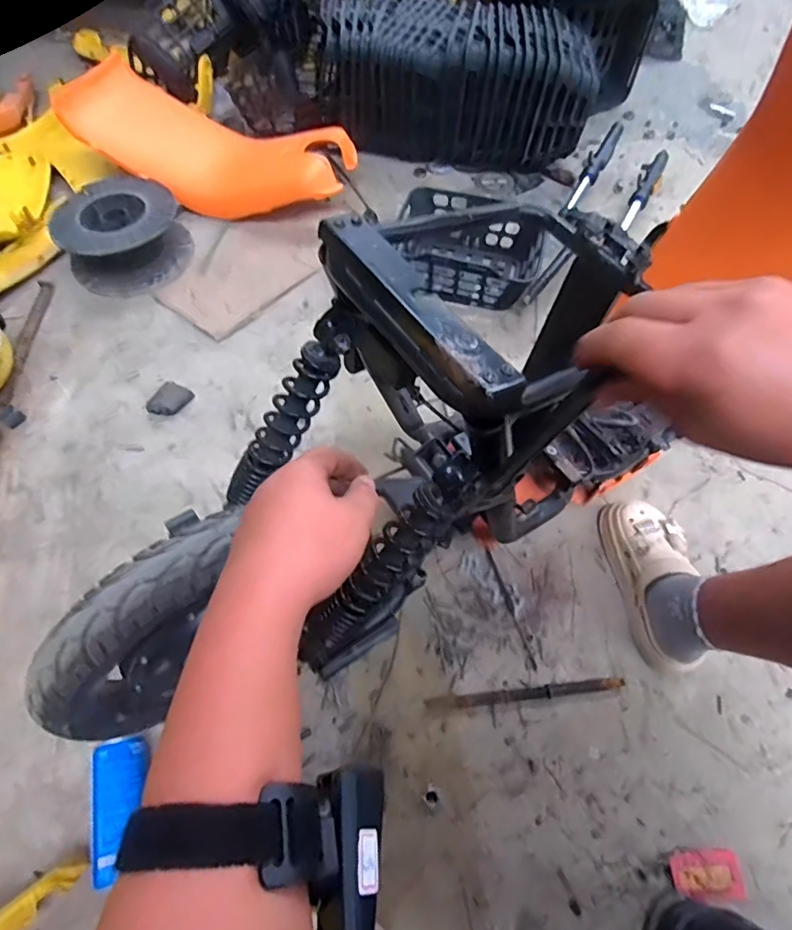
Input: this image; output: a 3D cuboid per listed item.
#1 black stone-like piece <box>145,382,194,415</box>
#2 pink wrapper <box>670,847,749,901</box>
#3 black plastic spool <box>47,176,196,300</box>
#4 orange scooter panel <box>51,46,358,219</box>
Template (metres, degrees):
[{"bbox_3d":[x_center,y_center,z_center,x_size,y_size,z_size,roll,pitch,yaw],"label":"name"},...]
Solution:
[{"bbox_3d":[-0.427,-0.122,1.009,0.055,0.022,0.077,29,63,14],"label":"black stone-like piece"},{"bbox_3d":[0.394,0.514,0.674,0.090,0.011,0.051,3,59,-1],"label":"pink wrapper"},{"bbox_3d":[-0.592,-0.502,1.167,0.251,0.114,0.244,1,60,-2],"label":"black plastic spool"},{"bbox_3d":[-0.456,-0.774,1.303,0.704,0.149,0.319,25,62,12],"label":"orange scooter panel"}]

